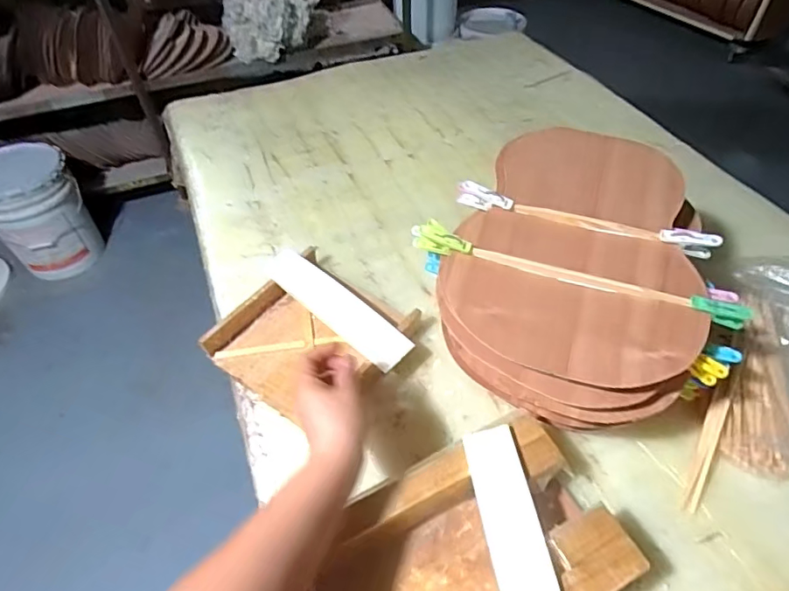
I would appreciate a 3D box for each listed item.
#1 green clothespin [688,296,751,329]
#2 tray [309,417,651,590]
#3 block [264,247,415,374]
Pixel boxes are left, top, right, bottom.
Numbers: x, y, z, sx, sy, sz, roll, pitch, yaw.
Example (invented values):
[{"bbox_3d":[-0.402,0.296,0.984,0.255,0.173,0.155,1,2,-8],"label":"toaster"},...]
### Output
[{"bbox_3d":[0.306,0.016,0.489,0.054,0.026,0.017,22,52,2],"label":"green clothespin"},{"bbox_3d":[0.059,0.235,0.466,0.261,0.062,0.168,-22,52,-16],"label":"tray"},{"bbox_3d":[-0.083,0.010,0.688,0.056,0.010,0.270,-42,54,-18],"label":"block"}]

